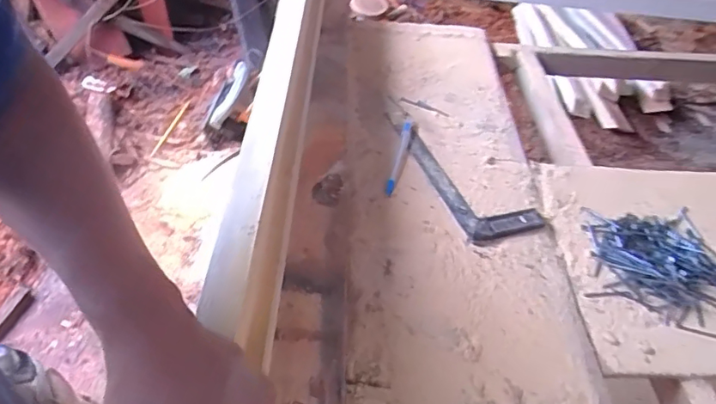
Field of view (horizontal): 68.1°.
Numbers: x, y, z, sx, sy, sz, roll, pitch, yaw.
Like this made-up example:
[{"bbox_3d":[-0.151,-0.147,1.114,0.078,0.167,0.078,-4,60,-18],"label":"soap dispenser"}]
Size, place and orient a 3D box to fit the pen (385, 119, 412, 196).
[{"bbox_3d":[0.055,-0.063,0.696,0.011,0.005,0.152,13,45,6],"label":"pen"}]

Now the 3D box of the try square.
[{"bbox_3d":[0.130,-0.044,0.687,0.101,0.007,0.243,-13,48,-19],"label":"try square"}]

